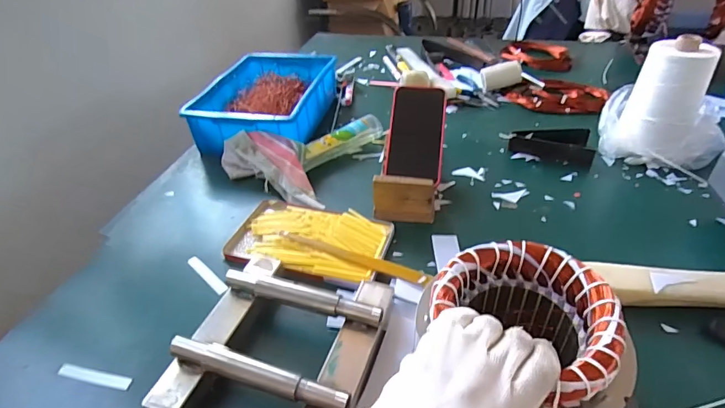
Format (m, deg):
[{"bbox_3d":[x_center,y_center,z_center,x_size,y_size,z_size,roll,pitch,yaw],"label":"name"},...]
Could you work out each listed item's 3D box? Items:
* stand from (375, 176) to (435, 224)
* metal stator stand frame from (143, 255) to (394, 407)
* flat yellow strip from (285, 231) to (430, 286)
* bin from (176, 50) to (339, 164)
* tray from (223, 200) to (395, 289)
[{"bbox_3d":[0.056,-0.004,0.576,0.082,0.067,0.018,1,38,6],"label":"stand"},{"bbox_3d":[-0.078,0.136,0.433,0.182,0.047,0.188,8,40,15],"label":"metal stator stand frame"},{"bbox_3d":[-0.011,0.067,0.539,0.194,0.004,0.019,16,42,16],"label":"flat yellow strip"},{"bbox_3d":[-0.178,-0.190,0.821,0.201,0.086,0.298,5,39,11],"label":"bin"},{"bbox_3d":[-0.070,0.045,0.568,0.202,0.021,0.124,9,40,16],"label":"tray"}]

